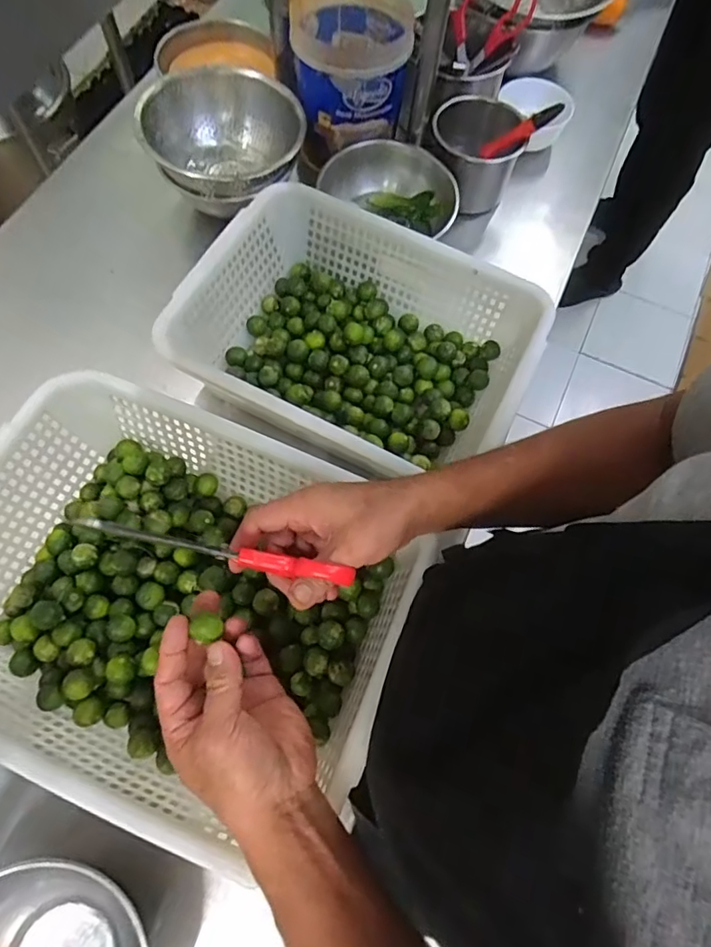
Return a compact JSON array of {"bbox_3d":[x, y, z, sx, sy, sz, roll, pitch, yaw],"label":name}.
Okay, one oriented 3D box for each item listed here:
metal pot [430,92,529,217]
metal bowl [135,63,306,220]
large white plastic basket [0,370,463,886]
[{"bbox_3d":[0.158,-0.424,0.712,0.112,0.099,0.118,1,68,-3],"label":"metal pot"},{"bbox_3d":[-0.163,-0.413,0.673,0.188,0.089,0.185,1,68,-3],"label":"metal bowl"},{"bbox_3d":[-0.162,0.104,0.465,0.386,0.105,0.296,22,69,6],"label":"large white plastic basket"}]

